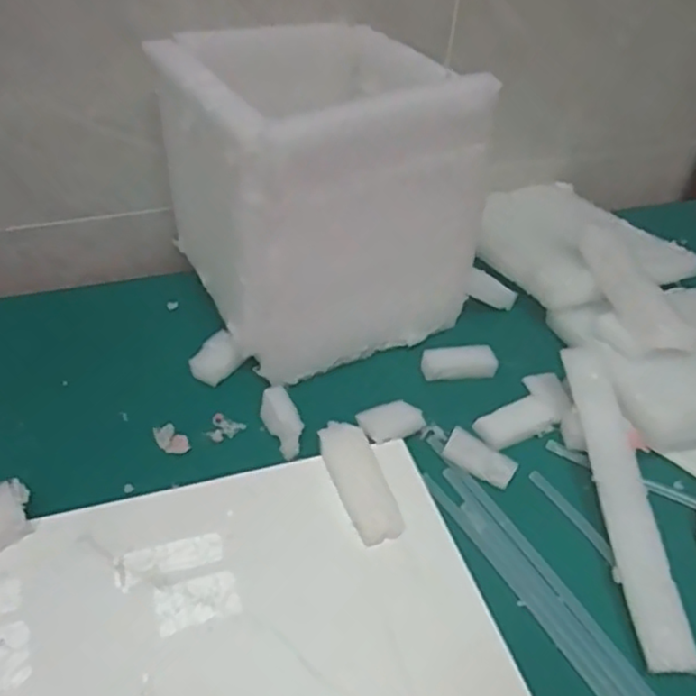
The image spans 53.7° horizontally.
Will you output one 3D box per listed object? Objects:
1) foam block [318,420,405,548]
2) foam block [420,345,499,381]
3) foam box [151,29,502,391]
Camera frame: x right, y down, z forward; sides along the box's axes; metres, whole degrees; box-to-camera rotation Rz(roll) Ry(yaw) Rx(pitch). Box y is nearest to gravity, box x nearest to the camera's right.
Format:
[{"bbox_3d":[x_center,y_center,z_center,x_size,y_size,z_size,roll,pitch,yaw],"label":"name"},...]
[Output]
[{"bbox_3d":[0.008,0.097,0.507,0.035,0.013,0.101,-11,44,-18],"label":"foam block"},{"bbox_3d":[0.098,0.013,0.607,0.067,0.023,0.021,-5,42,-12],"label":"foam block"},{"bbox_3d":[-0.031,-0.134,0.602,0.207,0.232,0.214,-20,47,-27],"label":"foam box"}]

